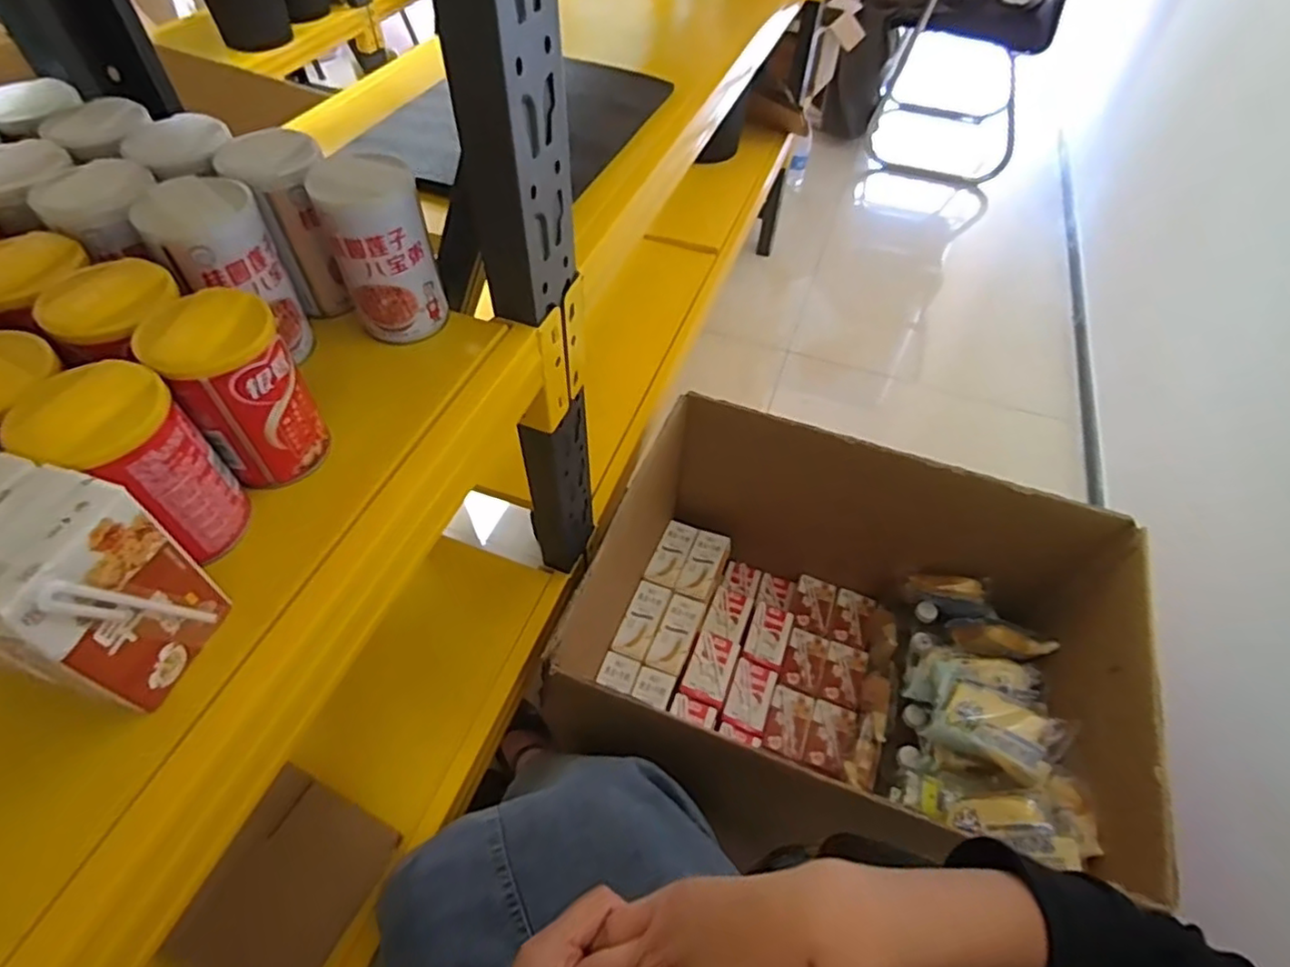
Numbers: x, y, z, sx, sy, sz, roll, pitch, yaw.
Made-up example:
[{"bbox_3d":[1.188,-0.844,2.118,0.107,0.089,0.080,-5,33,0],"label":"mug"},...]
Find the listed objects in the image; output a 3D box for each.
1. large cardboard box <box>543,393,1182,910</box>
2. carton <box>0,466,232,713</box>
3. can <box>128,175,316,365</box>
[{"bbox_3d":[0.278,0.219,0.907,0.635,0.365,0.430,15,53,9],"label":"large cardboard box"},{"bbox_3d":[-0.245,0.052,0.286,0.041,0.100,0.068,13,53,7],"label":"carton"},{"bbox_3d":[-0.273,-0.135,0.425,0.064,0.106,0.065,1,53,-2],"label":"can"}]

